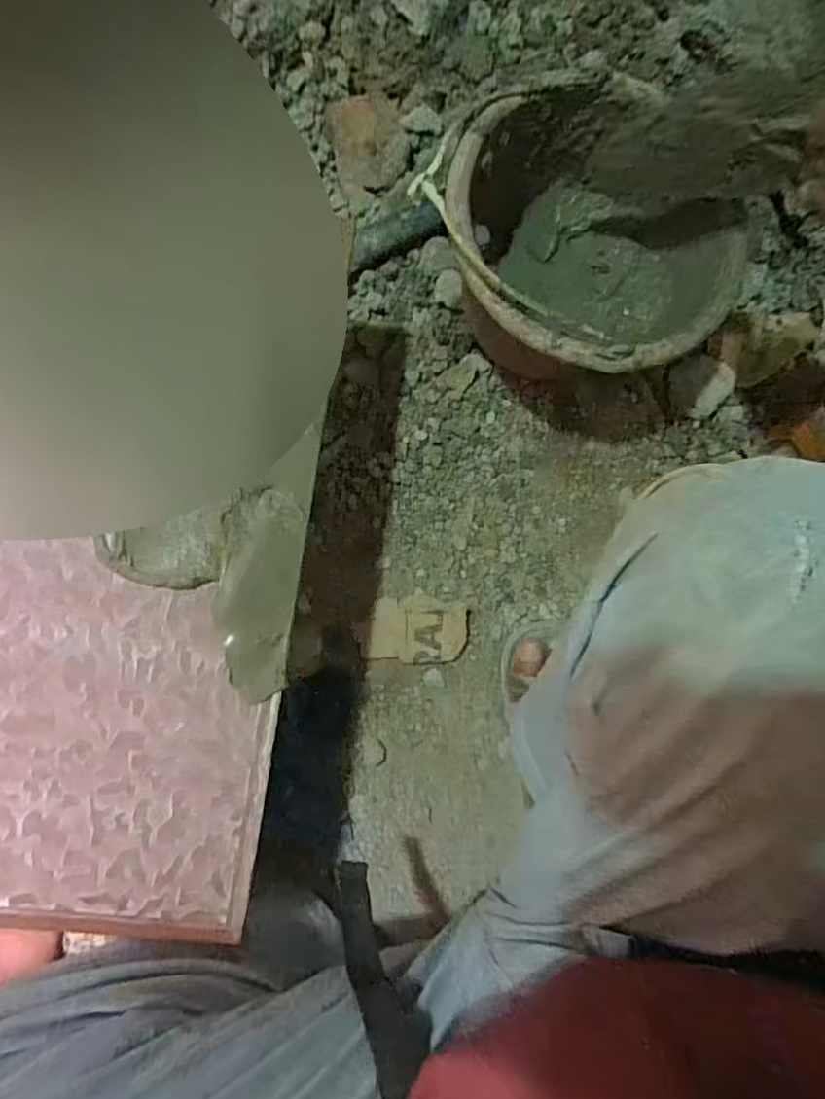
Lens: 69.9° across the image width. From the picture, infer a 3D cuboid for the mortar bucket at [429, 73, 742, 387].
[{"bbox_3d":[0.132,-0.248,0.541,0.216,0.175,0.236,0,84,-5],"label":"mortar bucket"}]

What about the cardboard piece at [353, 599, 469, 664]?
[{"bbox_3d":[-0.001,0.081,0.585,0.105,0.027,0.060,5,84,-4],"label":"cardboard piece"}]

